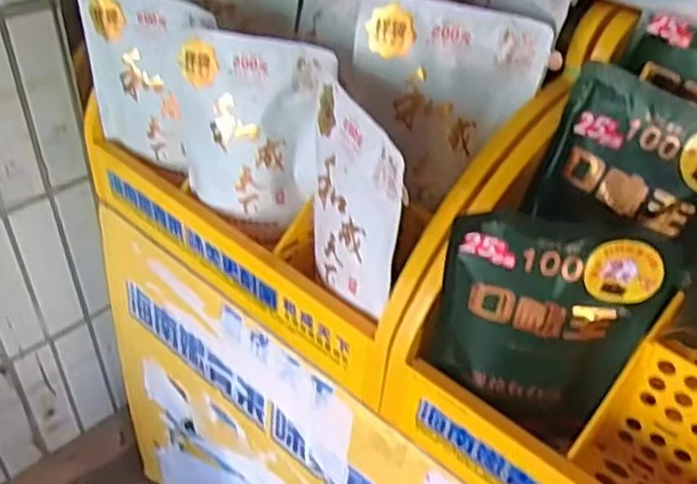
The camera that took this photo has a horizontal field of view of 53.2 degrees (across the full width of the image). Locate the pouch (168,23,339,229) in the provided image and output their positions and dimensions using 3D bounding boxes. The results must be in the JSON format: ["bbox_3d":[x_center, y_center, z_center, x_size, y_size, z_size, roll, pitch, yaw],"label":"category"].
[{"bbox_3d":[-0.105,-0.109,0.720,0.171,0.187,0.044,12,40,12],"label":"pouch"}]

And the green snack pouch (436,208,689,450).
[{"bbox_3d":[0.150,0.070,0.545,0.159,0.184,0.038,13,40,13],"label":"green snack pouch"}]

